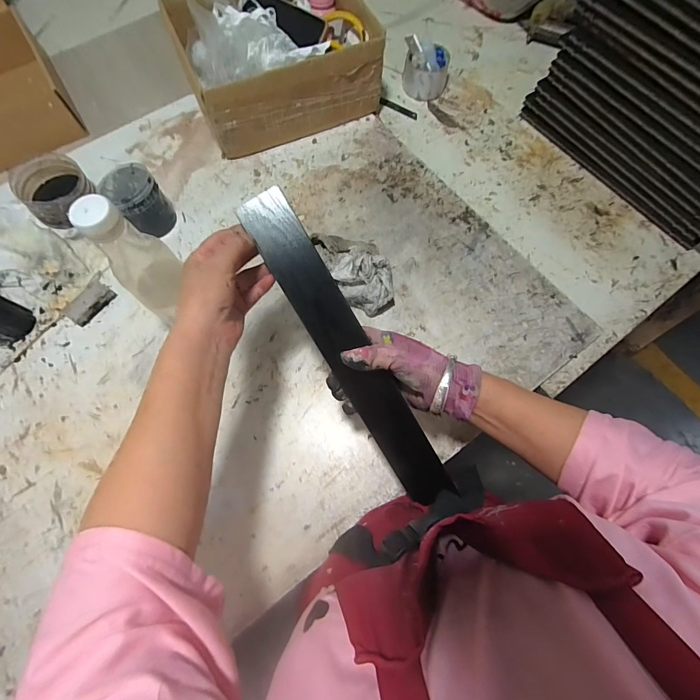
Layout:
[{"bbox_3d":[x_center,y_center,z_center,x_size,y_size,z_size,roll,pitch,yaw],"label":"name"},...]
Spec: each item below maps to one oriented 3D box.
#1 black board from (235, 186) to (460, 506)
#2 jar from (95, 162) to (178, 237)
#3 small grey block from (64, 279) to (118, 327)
[{"bbox_3d":[0.005,0.010,0.365,0.050,0.011,0.363,-31,99,-3],"label":"black board"},{"bbox_3d":[-0.334,-0.236,0.555,0.081,0.088,0.090,-36,75,-11],"label":"jar"},{"bbox_3d":[-0.402,-0.074,0.540,0.042,0.019,0.070,33,75,10],"label":"small grey block"}]

